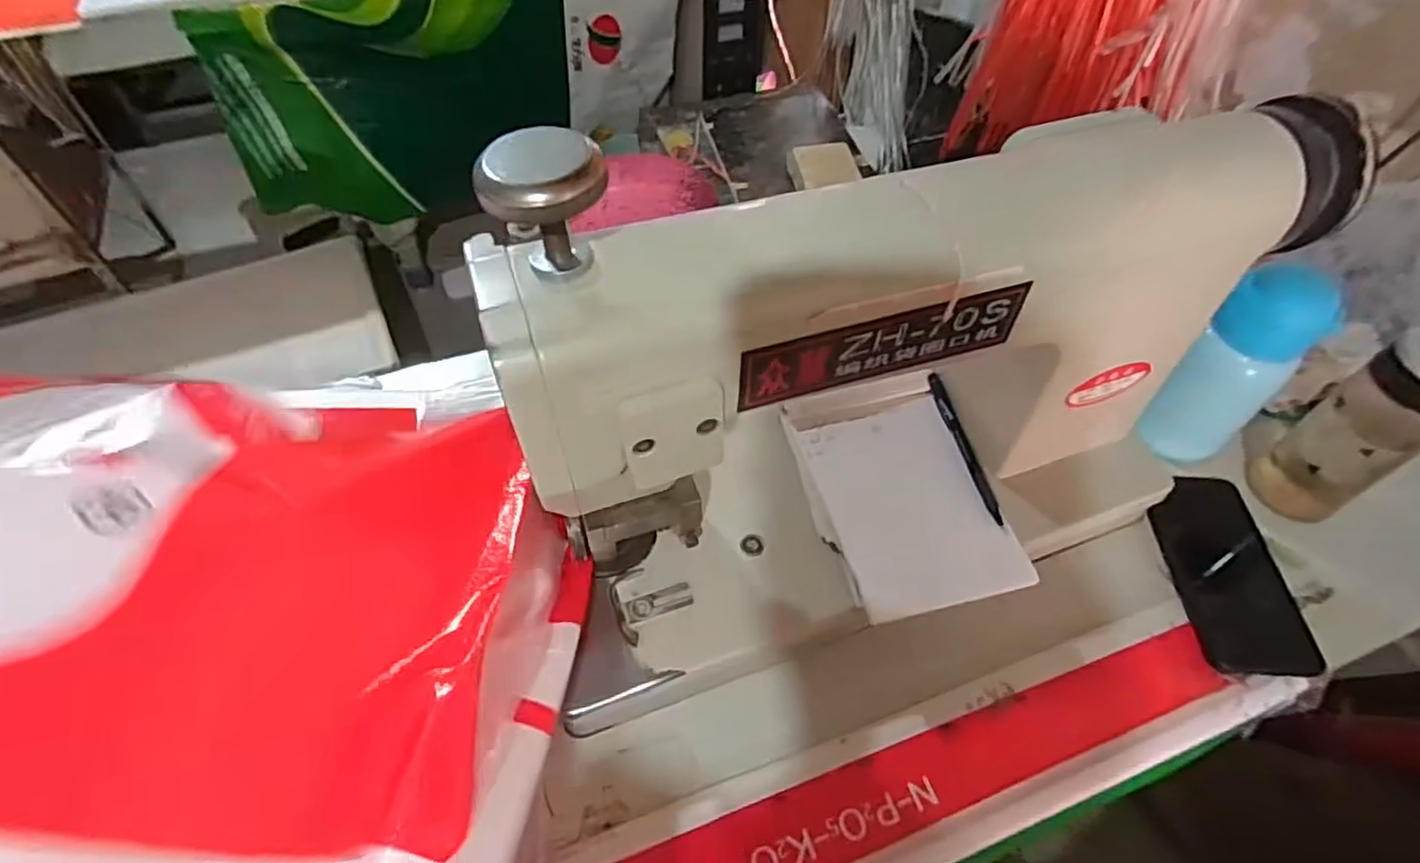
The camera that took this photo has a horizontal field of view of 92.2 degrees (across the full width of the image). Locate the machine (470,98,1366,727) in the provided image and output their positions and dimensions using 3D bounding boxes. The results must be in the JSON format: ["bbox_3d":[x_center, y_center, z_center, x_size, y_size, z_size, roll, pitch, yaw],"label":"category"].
[{"bbox_3d":[0.141,-0.024,0.442,0.511,0.263,0.176,-16,55,-14],"label":"machine"}]

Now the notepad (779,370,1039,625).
[{"bbox_3d":[0.143,0.041,0.529,0.131,0.024,0.194,-13,55,-12],"label":"notepad"}]

